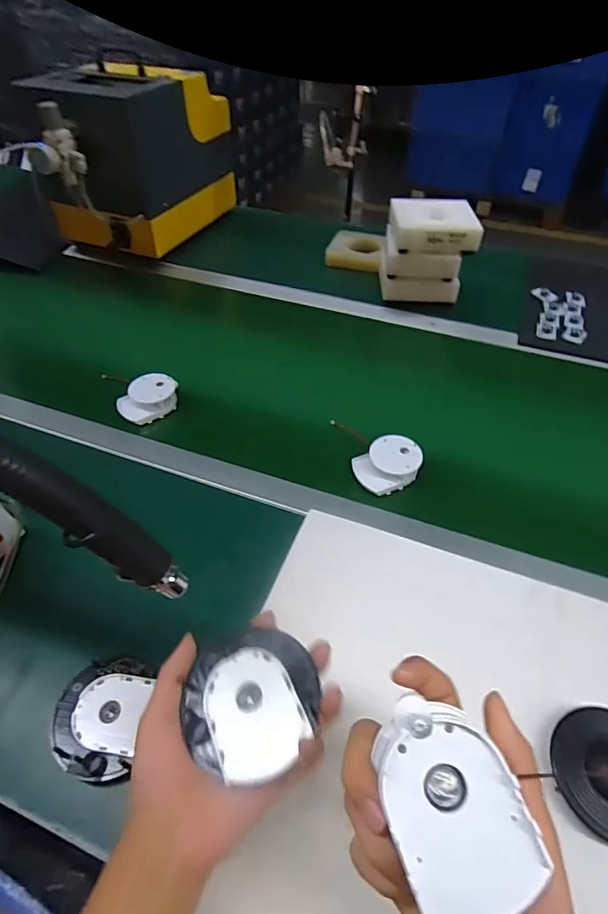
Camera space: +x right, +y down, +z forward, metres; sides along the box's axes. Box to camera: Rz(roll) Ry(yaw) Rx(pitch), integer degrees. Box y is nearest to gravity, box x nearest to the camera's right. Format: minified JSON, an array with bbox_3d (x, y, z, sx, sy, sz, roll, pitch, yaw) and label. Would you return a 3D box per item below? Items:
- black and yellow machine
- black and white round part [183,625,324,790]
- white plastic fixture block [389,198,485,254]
[{"bbox_3d":[-0.341,-0.603,0.986,0.225,0.271,0.389,19,50,17],"label":"black and yellow machine"},{"bbox_3d":[-0.036,0.164,0.332,0.085,0.020,0.092,0,47,0],"label":"black and white round part"},{"bbox_3d":[0.227,-0.404,0.855,0.155,0.055,0.107,8,47,7],"label":"white plastic fixture block"}]

